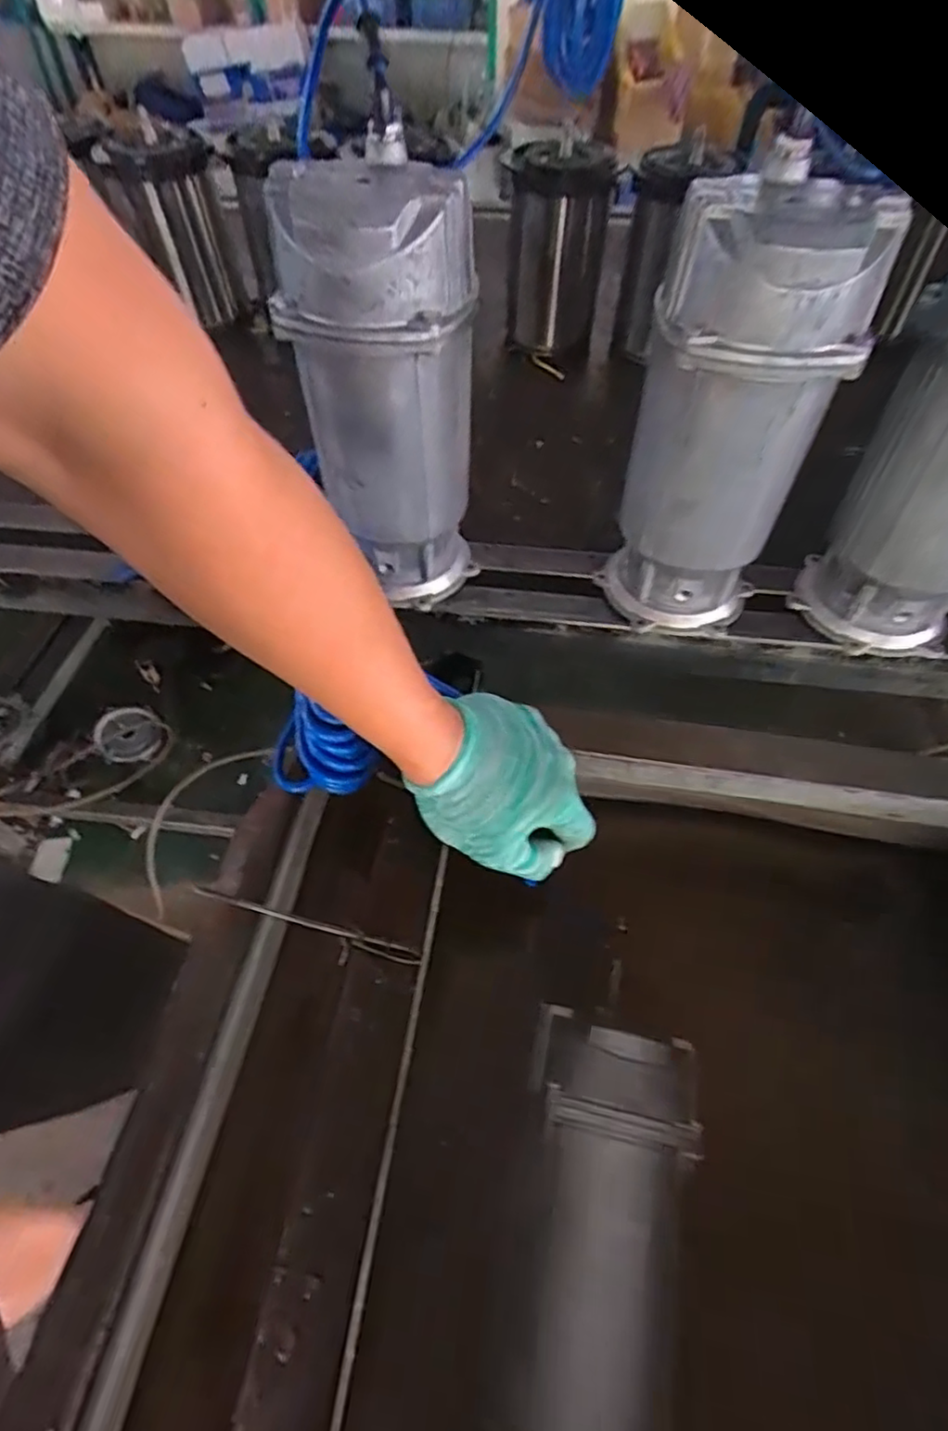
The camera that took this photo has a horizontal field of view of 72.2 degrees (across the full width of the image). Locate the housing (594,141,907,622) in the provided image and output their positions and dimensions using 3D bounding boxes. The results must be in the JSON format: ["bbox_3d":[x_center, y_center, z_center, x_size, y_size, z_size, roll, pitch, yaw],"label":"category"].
[{"bbox_3d":[0.181,-0.205,0.489,0.129,0.301,0.119,17,56,12],"label":"housing"}]

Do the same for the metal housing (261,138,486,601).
[{"bbox_3d":[-0.067,-0.231,0.506,0.129,0.299,0.119,6,54,4],"label":"metal housing"}]

